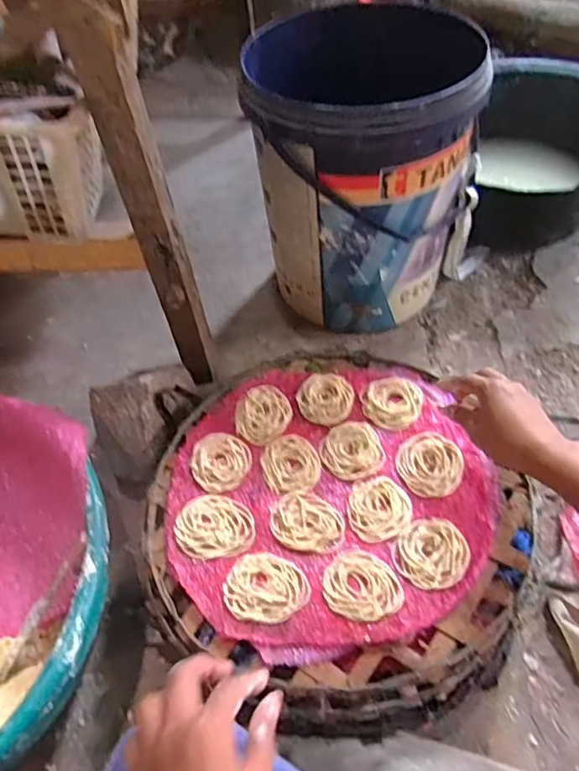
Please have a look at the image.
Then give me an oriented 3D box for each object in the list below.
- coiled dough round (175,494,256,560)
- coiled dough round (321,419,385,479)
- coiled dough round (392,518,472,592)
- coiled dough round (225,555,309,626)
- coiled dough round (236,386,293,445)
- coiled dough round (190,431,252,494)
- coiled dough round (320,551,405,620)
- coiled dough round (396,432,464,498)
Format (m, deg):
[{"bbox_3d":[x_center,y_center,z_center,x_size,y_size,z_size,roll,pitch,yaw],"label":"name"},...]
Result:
[{"bbox_3d":[-0.079,0.148,0.600,0.081,0.007,0.072,-6,52,0],"label":"coiled dough round"},{"bbox_3d":[0.071,0.074,0.649,0.066,0.009,0.070,-2,52,3],"label":"coiled dough round"},{"bbox_3d":[0.140,0.165,0.562,0.069,0.012,0.069,-2,52,3],"label":"coiled dough round"},{"bbox_3d":[-0.023,0.196,0.550,0.079,0.011,0.064,5,53,8],"label":"coiled dough round"},{"bbox_3d":[-0.033,0.035,0.690,0.065,0.016,0.078,25,58,21],"label":"coiled dough round"},{"bbox_3d":[-0.078,0.088,0.653,0.065,0.014,0.076,-17,53,-9],"label":"coiled dough round"},{"bbox_3d":[0.068,0.192,0.547,0.070,0.012,0.068,-2,52,3],"label":"coiled dough round"},{"bbox_3d":[0.155,0.085,0.627,0.068,0.009,0.075,0,53,4],"label":"coiled dough round"}]

